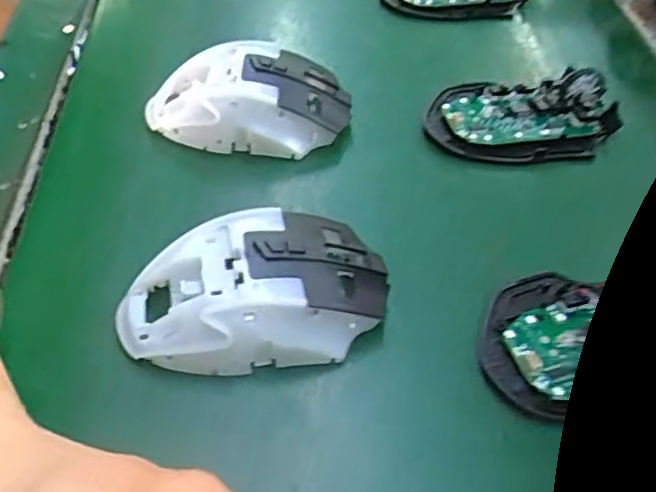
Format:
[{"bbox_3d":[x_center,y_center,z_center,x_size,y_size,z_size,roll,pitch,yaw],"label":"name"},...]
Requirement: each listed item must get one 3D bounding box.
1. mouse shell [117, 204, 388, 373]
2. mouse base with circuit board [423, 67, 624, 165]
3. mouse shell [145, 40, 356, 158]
[{"bbox_3d":[-0.030,0.019,0.280,0.118,0.037,0.067,-13,51,-16],"label":"mouse shell"},{"bbox_3d":[0.117,-0.078,0.383,0.111,0.029,0.064,10,48,4],"label":"mouse base with circuit board"},{"bbox_3d":[-0.045,-0.086,0.372,0.116,0.035,0.066,8,48,3],"label":"mouse shell"}]

